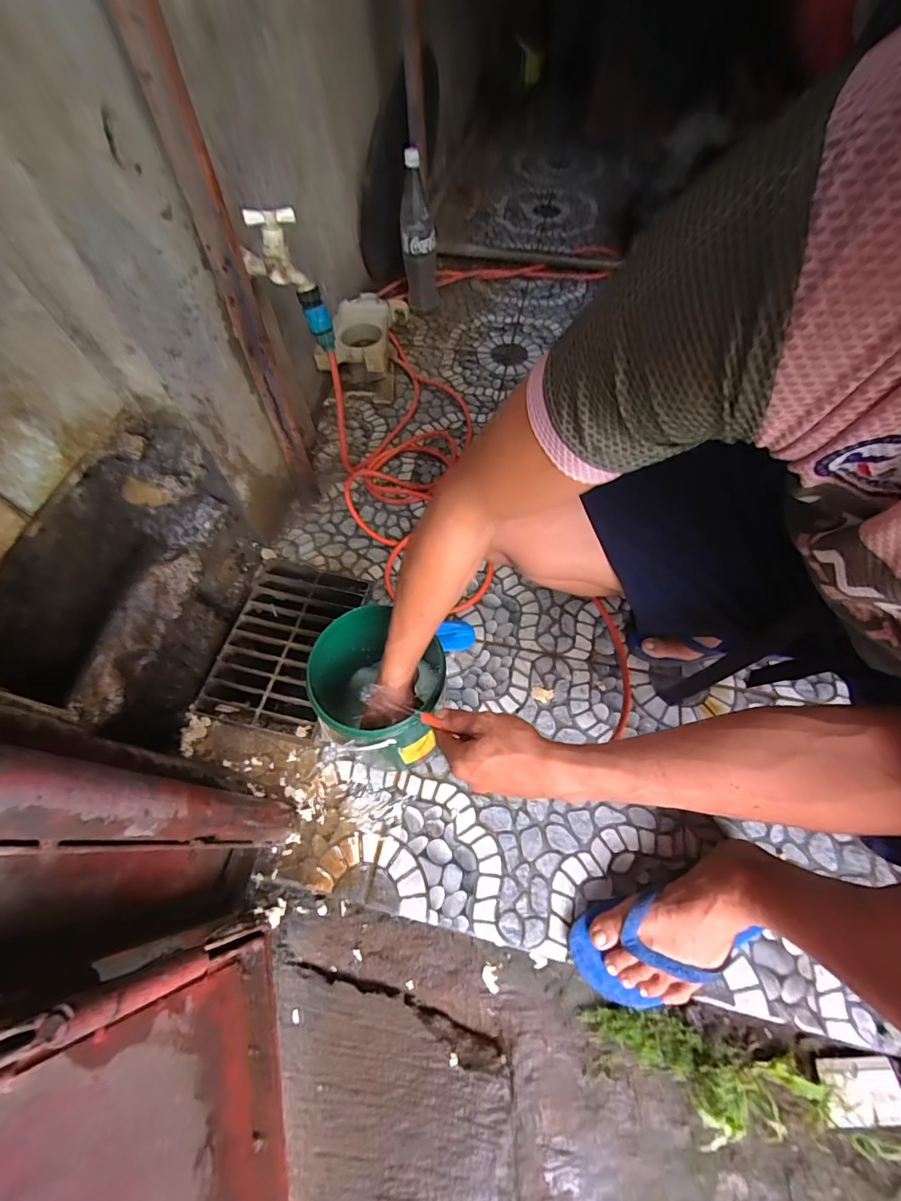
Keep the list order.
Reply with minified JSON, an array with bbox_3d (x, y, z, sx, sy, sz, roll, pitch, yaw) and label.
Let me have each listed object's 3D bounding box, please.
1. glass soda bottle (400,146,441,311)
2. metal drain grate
[{"bbox_3d":[-0.078,-0.907,1.125,0.086,0.318,0.101,-6,57,-1],"label":"glass soda bottle"},{"bbox_3d":[-0.283,0.076,0.787,0.208,0.034,0.302,12,62,7],"label":"metal drain grate"}]

